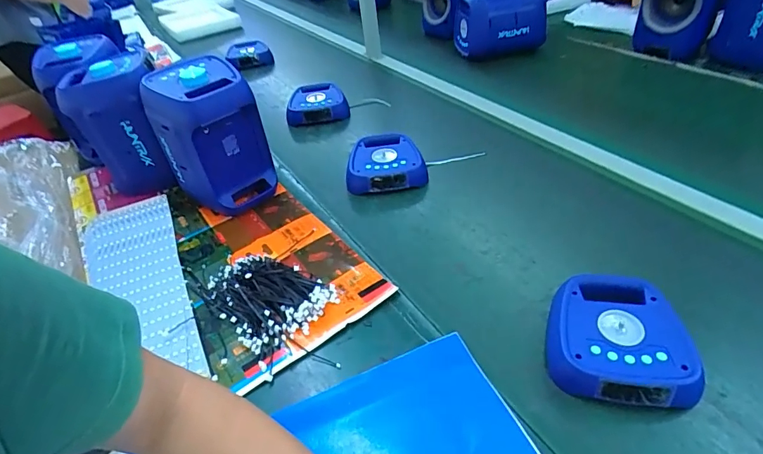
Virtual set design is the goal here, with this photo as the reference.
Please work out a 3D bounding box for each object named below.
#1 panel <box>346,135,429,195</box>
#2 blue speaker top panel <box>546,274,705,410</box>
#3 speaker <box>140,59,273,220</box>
[{"bbox_3d":[0.011,-0.132,0.912,0.170,0.043,0.144,-7,58,-1],"label":"panel"},{"bbox_3d":[0.293,0.136,0.551,0.158,0.049,0.160,4,41,13],"label":"blue speaker top panel"},{"bbox_3d":[-0.302,-0.150,0.808,0.120,0.262,0.154,29,51,36],"label":"speaker"}]

